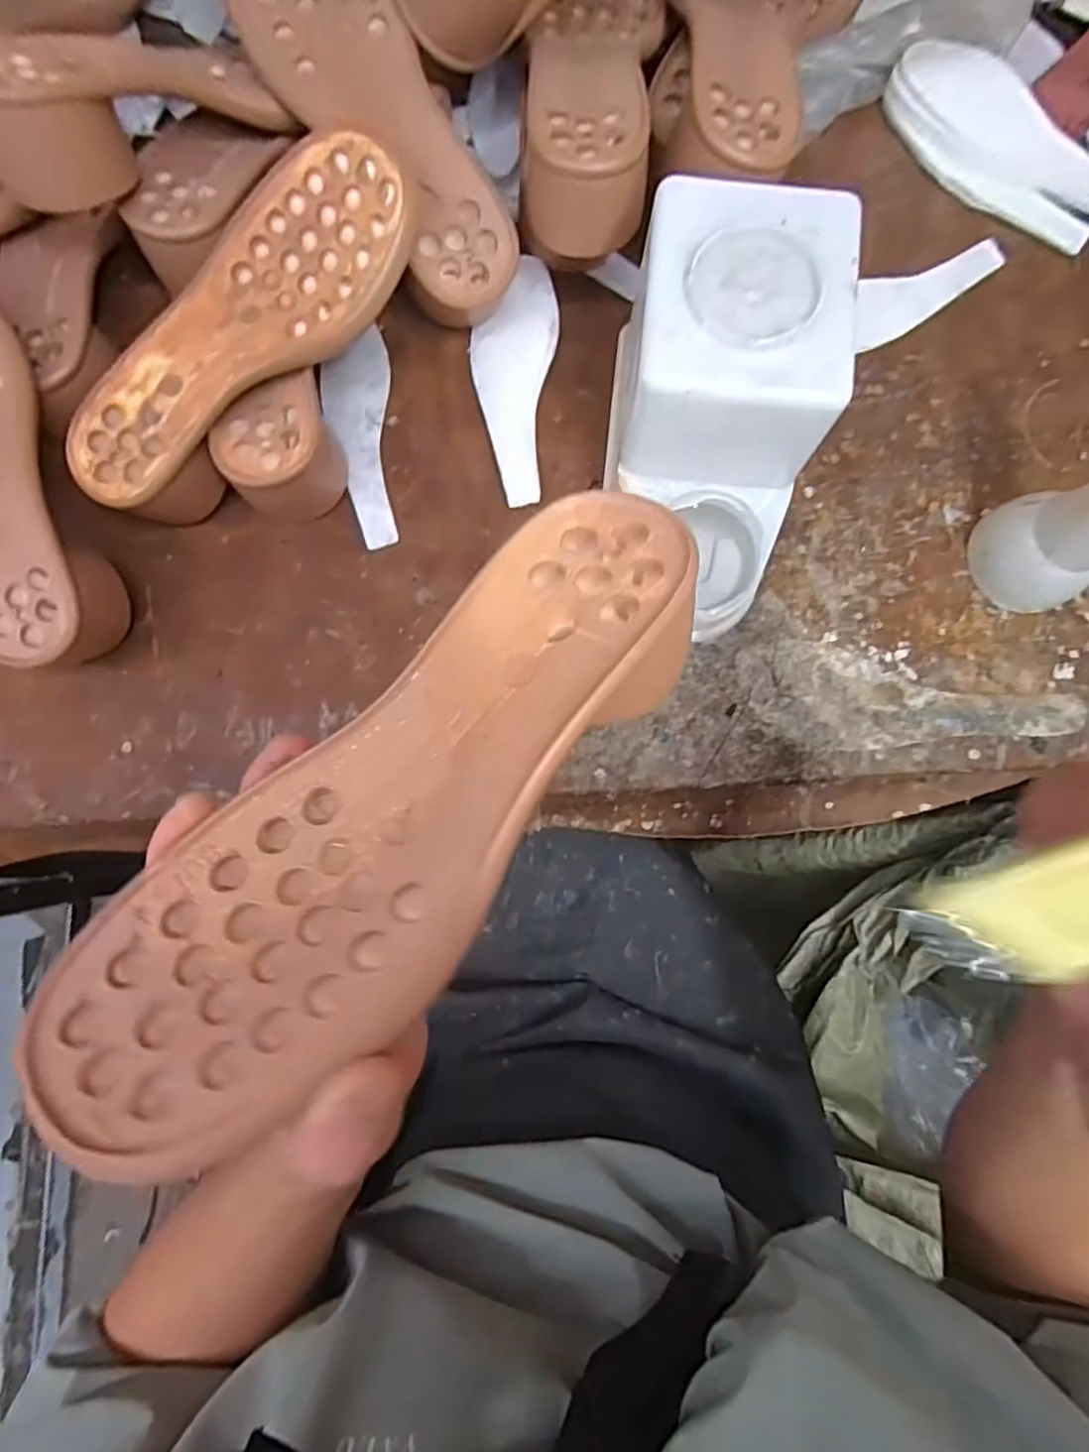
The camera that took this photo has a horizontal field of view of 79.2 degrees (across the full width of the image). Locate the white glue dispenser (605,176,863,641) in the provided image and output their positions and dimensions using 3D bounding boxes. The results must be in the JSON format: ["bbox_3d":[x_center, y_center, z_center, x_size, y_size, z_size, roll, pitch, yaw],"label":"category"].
[{"bbox_3d":[0.089,-0.160,0.358,0.111,0.118,0.196,12,84,0],"label":"white glue dispenser"}]

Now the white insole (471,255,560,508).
[{"bbox_3d":[-0.021,-0.221,0.418,0.052,0.009,0.165,6,84,0],"label":"white insole"}]

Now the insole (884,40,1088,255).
[{"bbox_3d":[0.302,-0.387,0.436,0.168,0.027,0.069,37,85,3],"label":"insole"}]

